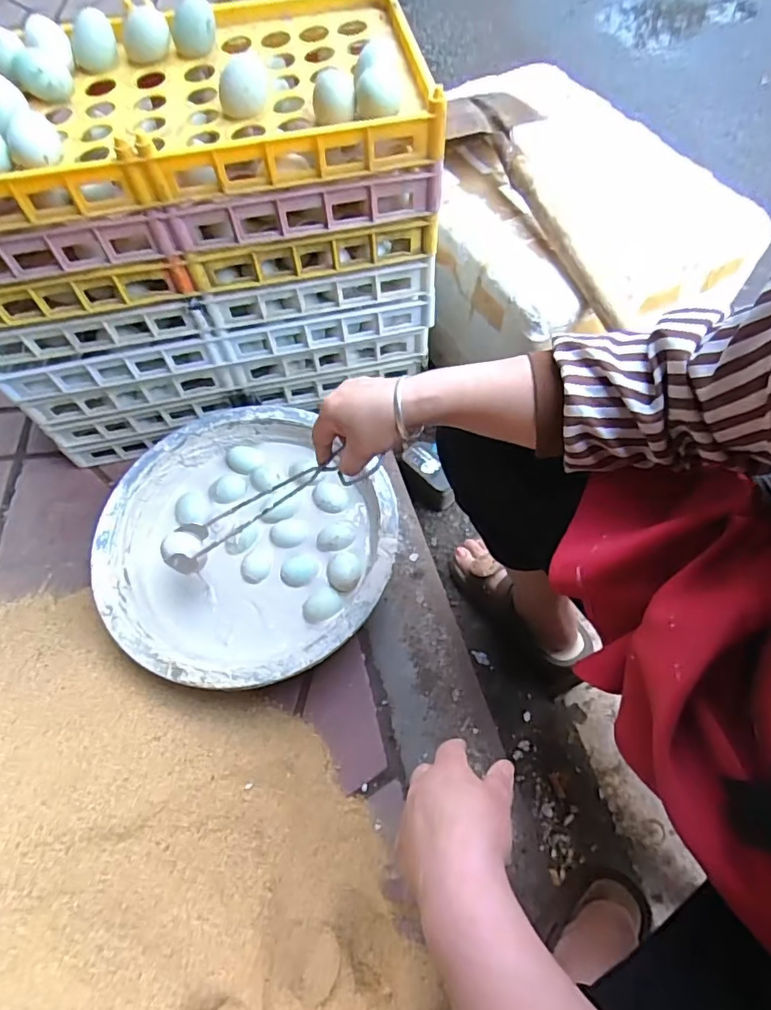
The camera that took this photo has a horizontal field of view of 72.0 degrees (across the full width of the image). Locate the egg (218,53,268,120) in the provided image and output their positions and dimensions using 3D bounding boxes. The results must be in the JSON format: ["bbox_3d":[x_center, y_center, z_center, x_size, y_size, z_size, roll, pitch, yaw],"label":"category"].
[{"bbox_3d":[-0.150,-0.439,0.558,0.051,0.055,0.041,-14,63,0],"label":"egg"}]

